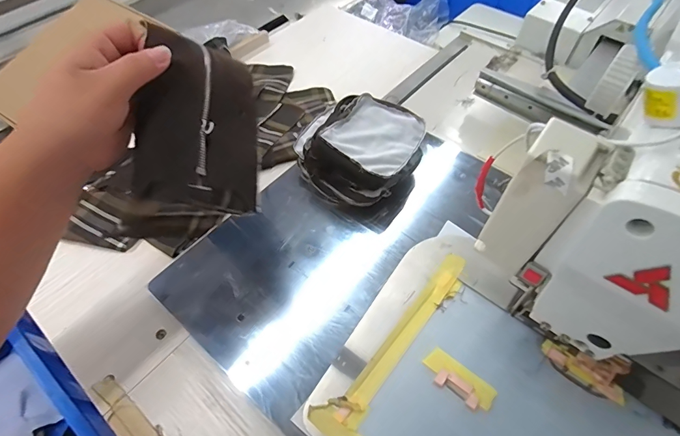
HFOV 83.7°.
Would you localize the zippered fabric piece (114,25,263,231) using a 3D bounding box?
[{"bbox_3d":[-0.128,-0.076,0.344,0.108,0.035,0.168,1,90,-29],"label":"zippered fabric piece"}]

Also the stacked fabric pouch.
[{"bbox_3d":[0.035,-0.095,0.544,0.138,0.095,0.150,32,62,20],"label":"stacked fabric pouch"}]

